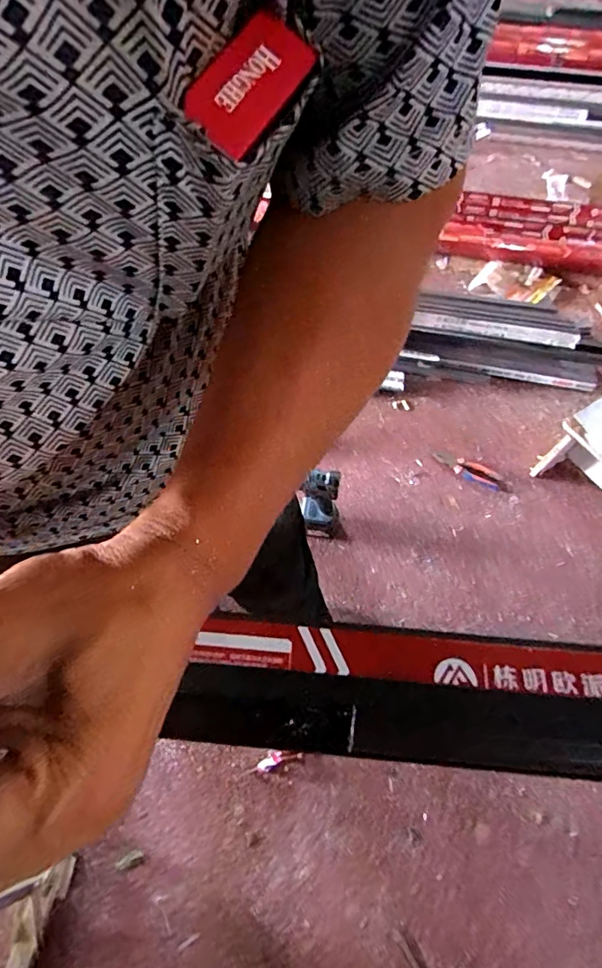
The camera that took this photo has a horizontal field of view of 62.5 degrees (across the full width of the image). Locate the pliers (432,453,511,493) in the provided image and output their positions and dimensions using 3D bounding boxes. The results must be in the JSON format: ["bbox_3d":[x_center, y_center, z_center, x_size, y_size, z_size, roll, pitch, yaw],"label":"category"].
[{"bbox_3d":[0.469,-0.038,1.362,0.214,0.014,0.069,27,64,14],"label":"pliers"}]

